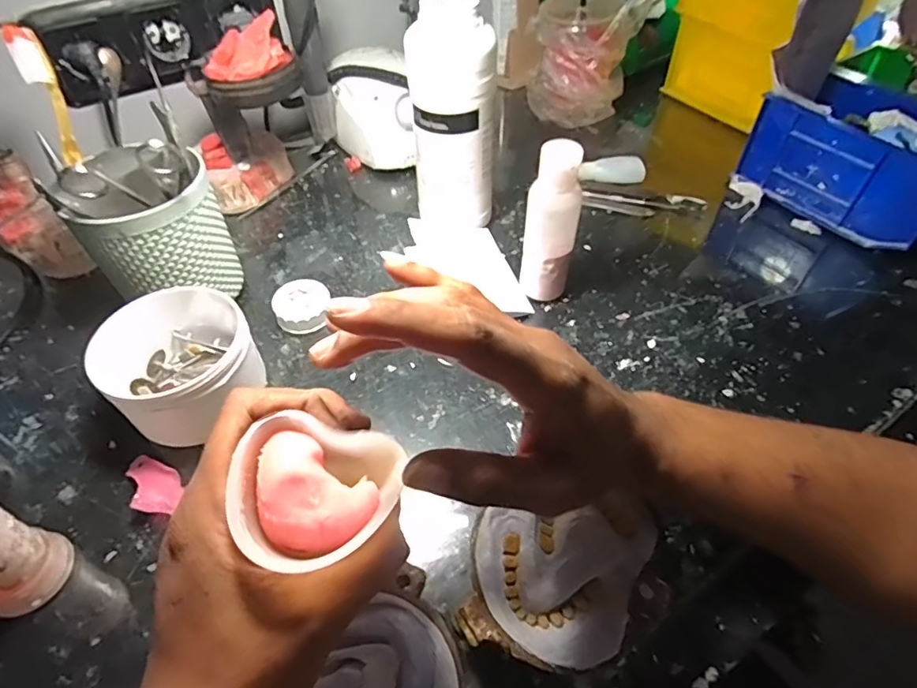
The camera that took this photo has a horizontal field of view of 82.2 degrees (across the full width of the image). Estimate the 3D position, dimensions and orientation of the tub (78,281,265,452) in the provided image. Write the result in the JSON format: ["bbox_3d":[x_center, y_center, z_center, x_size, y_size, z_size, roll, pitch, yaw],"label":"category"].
[{"bbox_3d":[-0.180,0.014,0.350,0.085,0.065,0.088,0,50,0],"label":"tub"}]

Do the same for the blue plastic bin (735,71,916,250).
[{"bbox_3d":[0.366,-0.170,0.483,0.105,0.091,0.167,-30,56,-23],"label":"blue plastic bin"}]

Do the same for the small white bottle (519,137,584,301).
[{"bbox_3d":[0.068,-0.084,0.391,0.038,0.126,0.028,7,51,6],"label":"small white bottle"}]

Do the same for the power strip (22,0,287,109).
[{"bbox_3d":[-0.278,-0.299,0.505,0.210,0.074,0.030,-31,56,-22],"label":"power strip"}]

